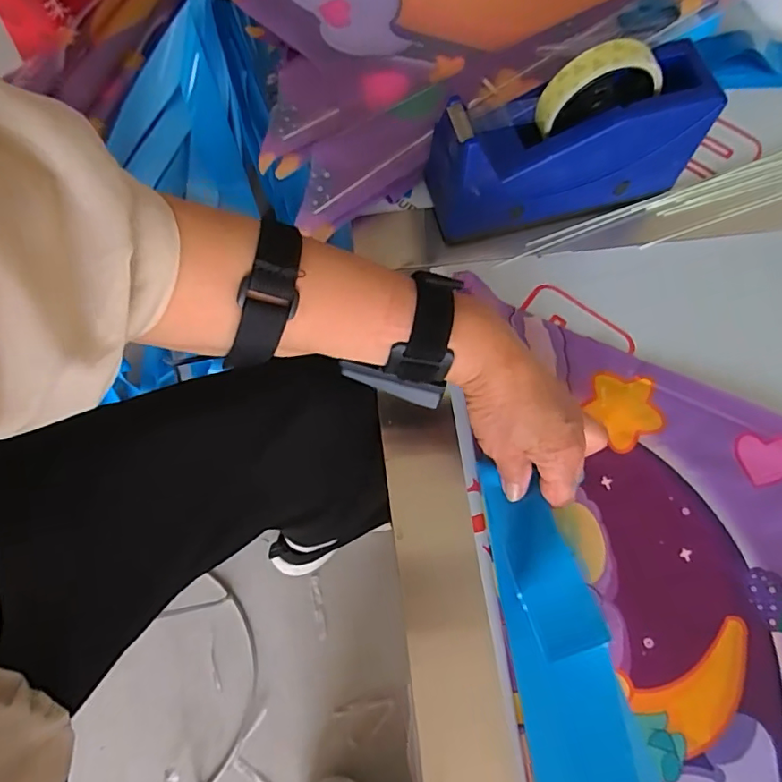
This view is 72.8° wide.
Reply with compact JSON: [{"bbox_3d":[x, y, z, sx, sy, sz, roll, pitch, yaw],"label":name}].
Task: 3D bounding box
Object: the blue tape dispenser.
[{"bbox_3d":[0.136,-0.192,0.402,0.205,0.106,0.066,-14,72,-5],"label":"blue tape dispenser"}]

